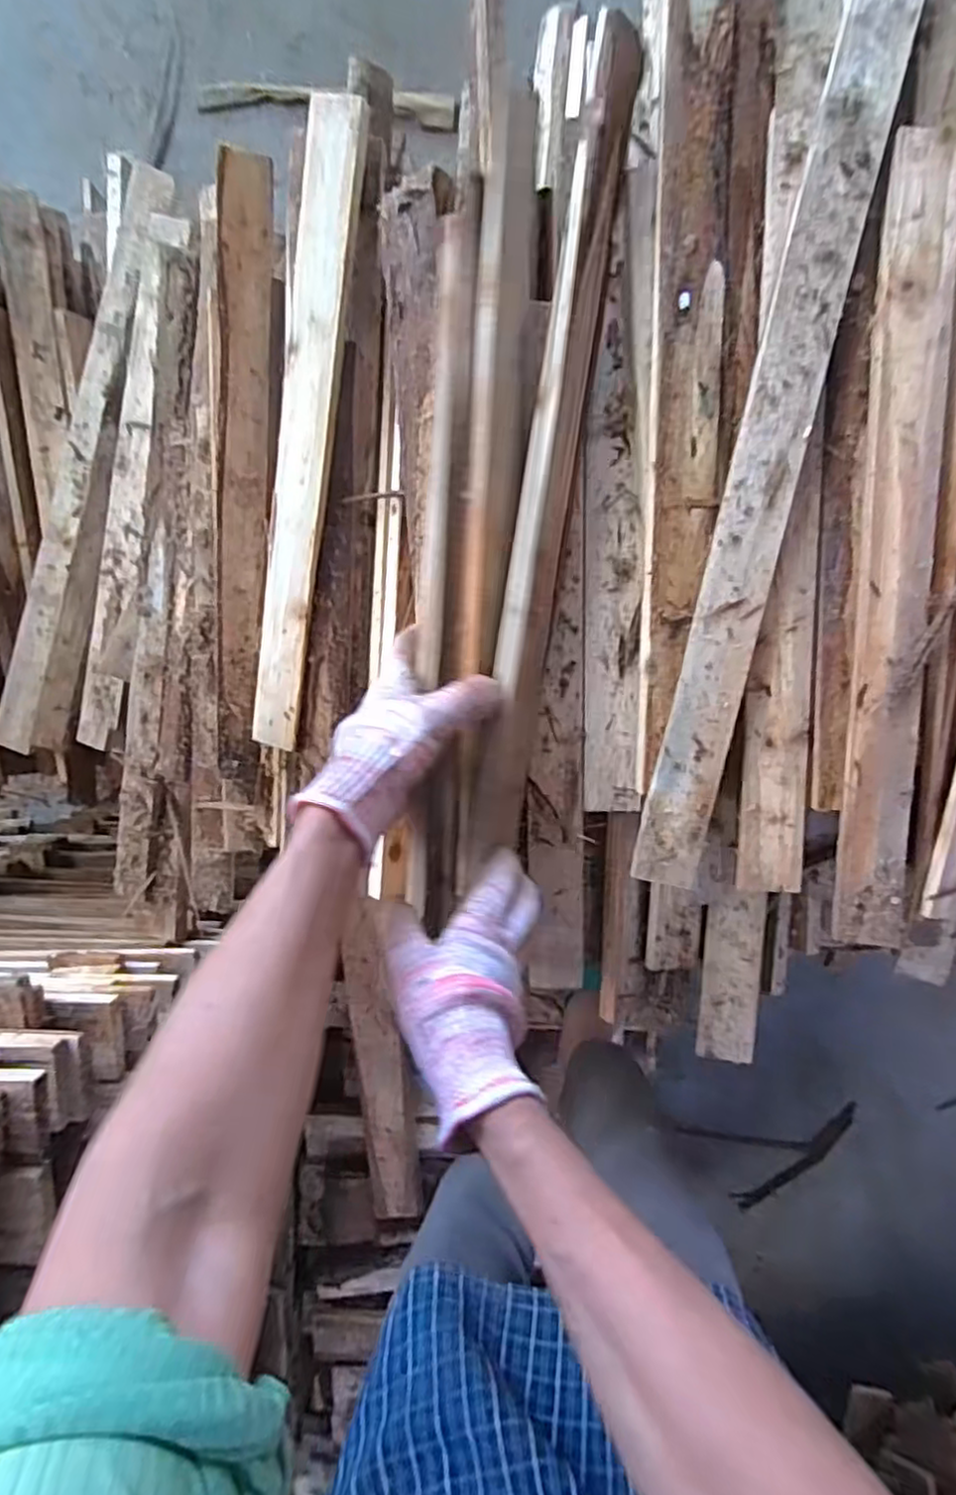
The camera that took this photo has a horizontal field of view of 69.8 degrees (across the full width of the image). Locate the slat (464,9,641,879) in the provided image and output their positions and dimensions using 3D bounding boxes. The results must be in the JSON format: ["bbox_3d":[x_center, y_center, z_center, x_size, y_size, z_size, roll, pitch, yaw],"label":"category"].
[{"bbox_3d":[0.046,-0.171,0.447,0.032,0.029,0.509,9,99,2],"label":"slat"}]

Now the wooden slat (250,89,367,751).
[{"bbox_3d":[-0.140,-0.231,0.551,0.040,0.010,0.476,12,105,4],"label":"wooden slat"}]

